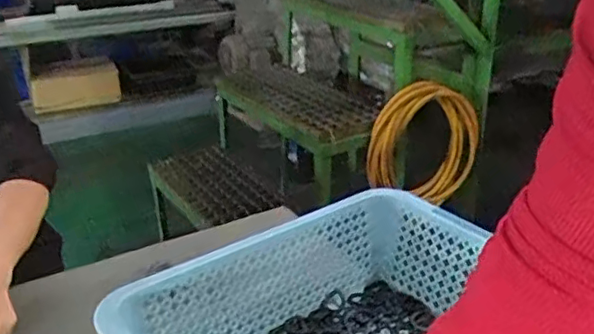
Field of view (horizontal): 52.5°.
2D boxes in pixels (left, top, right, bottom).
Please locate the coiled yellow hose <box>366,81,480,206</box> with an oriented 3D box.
[{"bbox_3d":[0.378,-0.058,1.719,0.386,0.341,0.100,-20,32,-36],"label":"coiled yellow hose"}]

